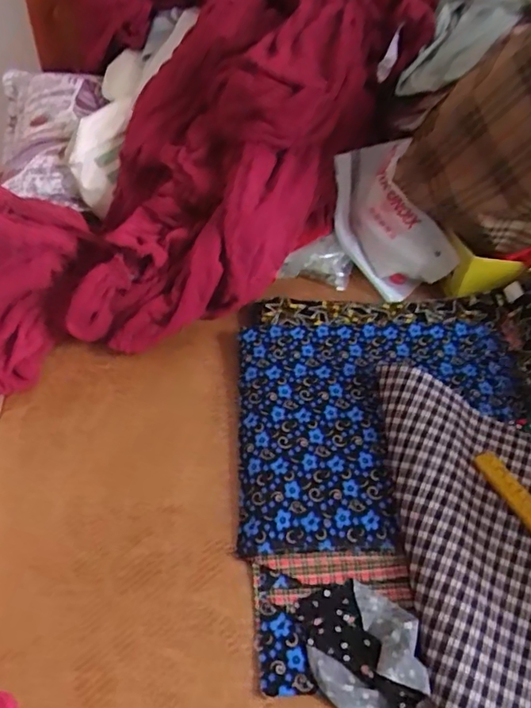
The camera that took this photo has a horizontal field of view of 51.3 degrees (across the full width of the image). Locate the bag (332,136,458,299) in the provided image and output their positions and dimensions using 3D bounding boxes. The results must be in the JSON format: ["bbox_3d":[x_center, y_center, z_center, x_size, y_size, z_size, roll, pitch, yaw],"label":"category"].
[{"bbox_3d":[0.178,-0.191,0.810,0.106,0.155,0.196,-27,52,-18],"label":"bag"}]

